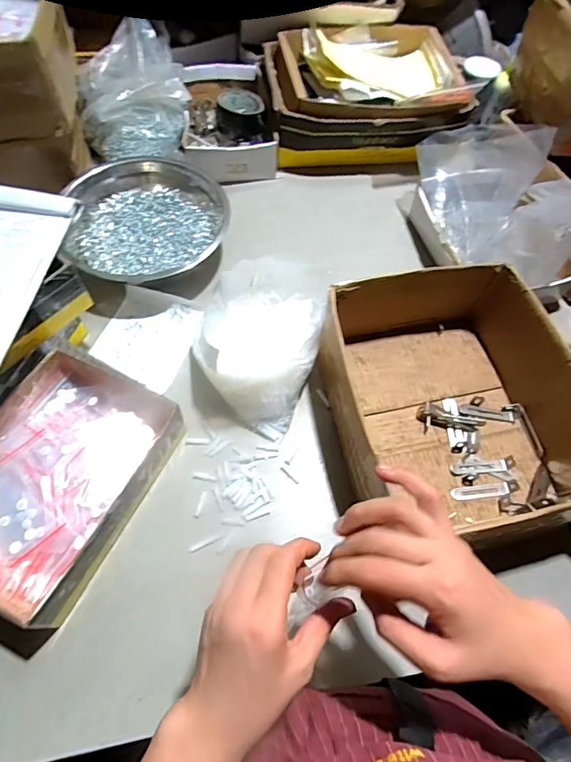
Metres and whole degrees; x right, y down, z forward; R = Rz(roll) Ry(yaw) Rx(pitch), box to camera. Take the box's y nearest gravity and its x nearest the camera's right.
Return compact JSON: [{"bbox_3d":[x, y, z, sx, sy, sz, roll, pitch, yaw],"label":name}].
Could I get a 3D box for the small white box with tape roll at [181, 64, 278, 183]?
[{"bbox_3d":[-0.104,-0.469,0.806,0.155,0.053,0.261,-5,62,-6],"label":"small white box with tape roll"}]

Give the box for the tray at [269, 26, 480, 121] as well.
[{"bbox_3d":[0.141,-0.537,0.776,0.340,0.065,0.242,-2,62,-4],"label":"tray"}]

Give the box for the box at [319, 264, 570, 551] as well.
[{"bbox_3d":[0.197,0.022,0.540,0.253,0.121,0.313,-11,63,-9],"label":"box"}]

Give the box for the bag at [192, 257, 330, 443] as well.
[{"bbox_3d":[-0.040,-0.048,0.580,0.159,0.090,0.201,13,62,4],"label":"bag"}]

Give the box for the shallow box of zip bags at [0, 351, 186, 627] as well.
[{"bbox_3d":[-0.253,0.106,0.496,0.179,0.075,0.244,24,63,9],"label":"shallow box of zip bags"}]

